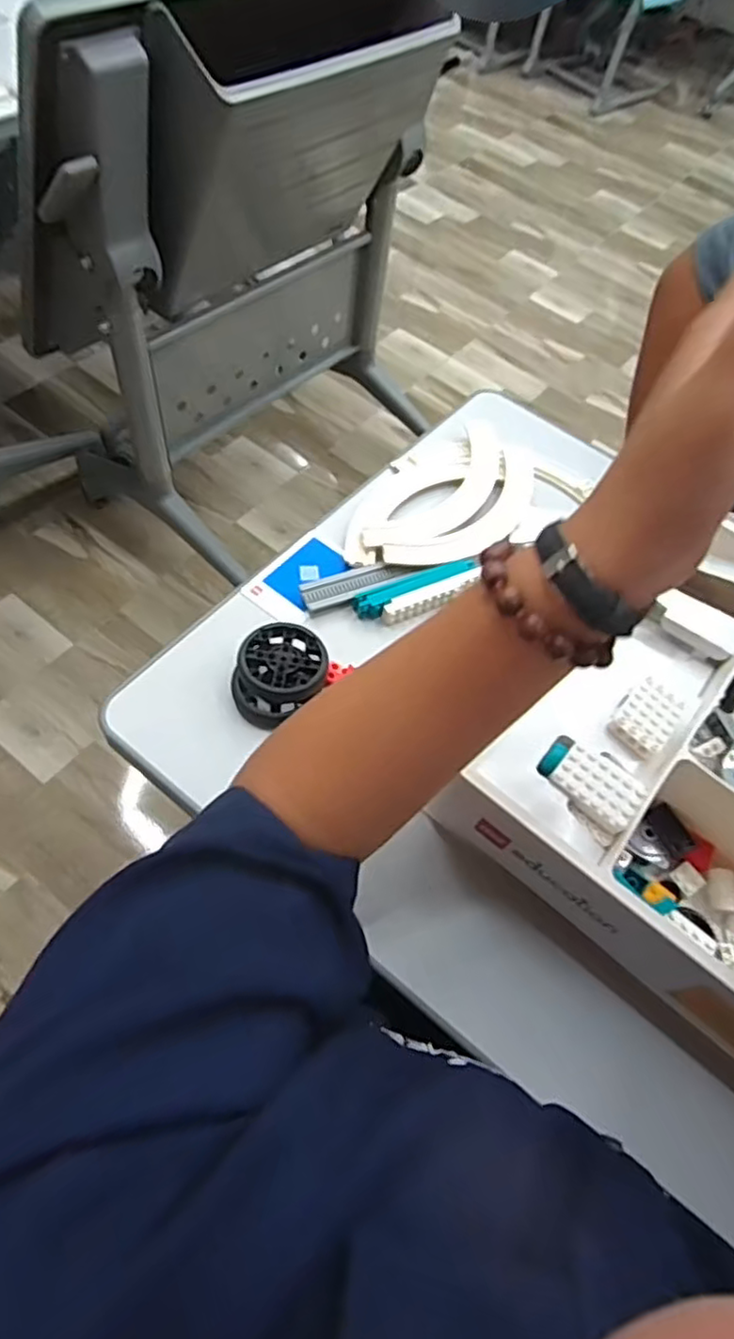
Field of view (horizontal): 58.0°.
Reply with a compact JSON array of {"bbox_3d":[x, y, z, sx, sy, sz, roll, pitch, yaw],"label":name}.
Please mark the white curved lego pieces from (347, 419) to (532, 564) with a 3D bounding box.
[{"bbox_3d":[0.071,-0.146,0.549,0.117,0.016,0.187,23,59,7],"label":"white curved lego pieces"}]

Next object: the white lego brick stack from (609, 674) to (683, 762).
[{"bbox_3d":[0.166,0.027,0.395,0.031,0.013,0.044,39,62,16],"label":"white lego brick stack"}]

